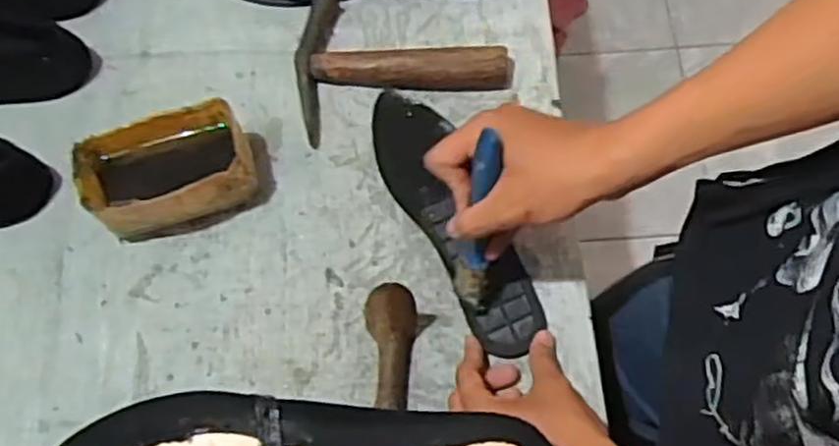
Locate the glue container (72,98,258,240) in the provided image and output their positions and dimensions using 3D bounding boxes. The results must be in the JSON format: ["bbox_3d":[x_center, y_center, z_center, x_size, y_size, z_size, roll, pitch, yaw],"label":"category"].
[{"bbox_3d":[-0.195,-0.040,0.596,0.124,0.067,0.077,-22,70,-7],"label":"glue container"}]

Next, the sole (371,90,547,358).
[{"bbox_3d":[0.027,-0.008,0.618,0.067,0.012,0.239,-27,70,-9],"label":"sole"}]

